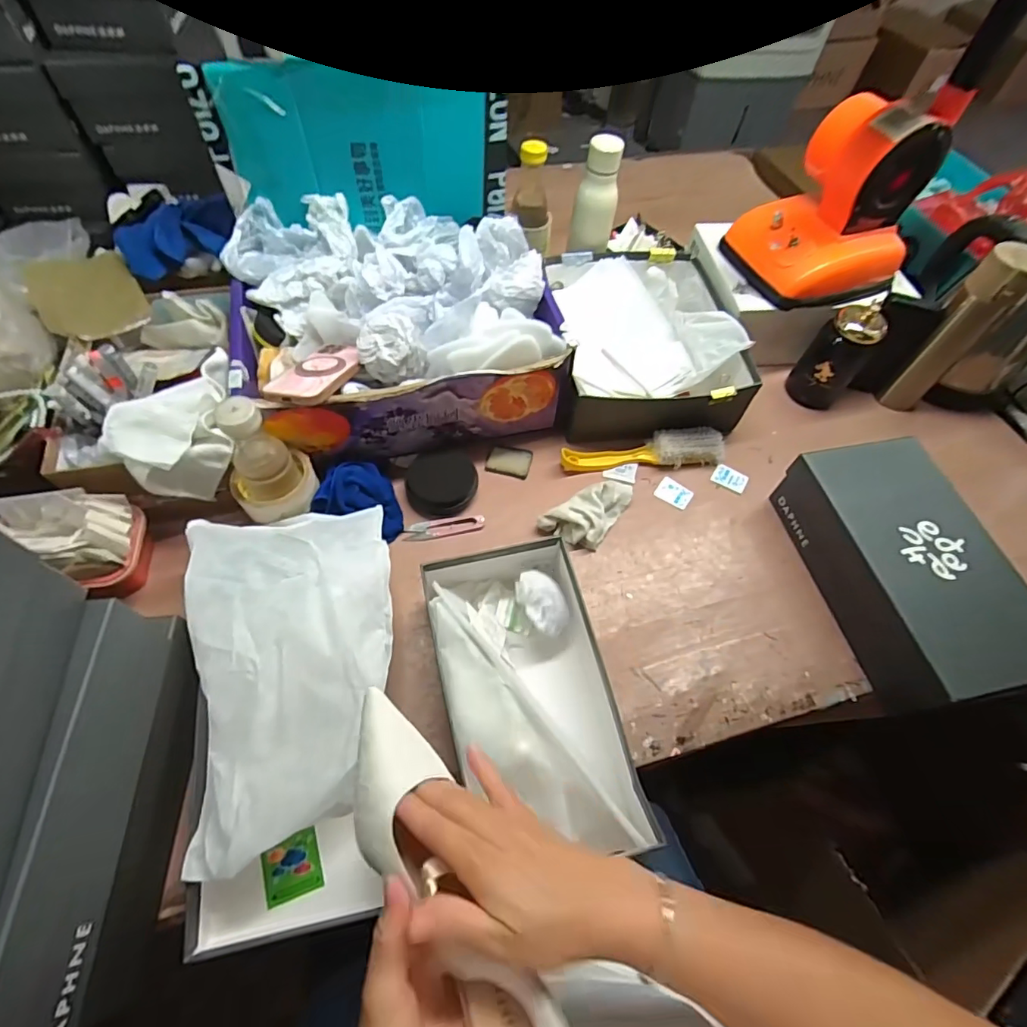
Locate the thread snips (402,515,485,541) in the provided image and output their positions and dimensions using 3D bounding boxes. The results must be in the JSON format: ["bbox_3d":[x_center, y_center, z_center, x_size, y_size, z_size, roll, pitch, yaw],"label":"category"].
[{"bbox_3d":[-0.088,0.018,0.660,0.101,0.007,0.026,-11,60,-10],"label":"thread snips"}]

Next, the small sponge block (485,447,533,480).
[{"bbox_3d":[-0.005,-0.073,0.719,0.060,0.004,0.049,13,59,4],"label":"small sponge block"}]

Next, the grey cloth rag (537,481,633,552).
[{"bbox_3d":[0.103,-0.004,0.665,0.128,0.031,0.067,-36,67,-22],"label":"grey cloth rag"}]

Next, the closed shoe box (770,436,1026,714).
[{"bbox_3d":[0.453,0.060,0.594,0.143,0.107,0.284,-9,60,-9],"label":"closed shoe box"}]

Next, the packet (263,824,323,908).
[{"bbox_3d":[-0.200,0.320,0.467,0.047,0.009,0.049,-16,61,-13],"label":"packet"}]

